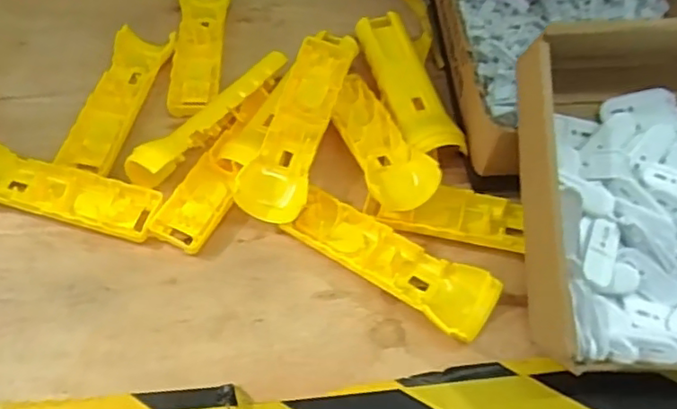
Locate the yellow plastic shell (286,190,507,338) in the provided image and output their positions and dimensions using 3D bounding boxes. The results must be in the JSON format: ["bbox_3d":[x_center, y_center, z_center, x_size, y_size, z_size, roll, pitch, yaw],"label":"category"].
[{"bbox_3d":[0.035,0.039,0.441,0.153,0.024,0.048,32,60,19],"label":"yellow plastic shell"}]

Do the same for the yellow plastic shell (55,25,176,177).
[{"bbox_3d":[-0.187,-0.089,0.531,0.045,0.026,0.147,11,55,6],"label":"yellow plastic shell"}]

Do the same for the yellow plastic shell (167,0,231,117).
[{"bbox_3d":[-0.127,-0.143,0.571,0.047,0.021,0.152,-1,55,-2],"label":"yellow plastic shell"}]

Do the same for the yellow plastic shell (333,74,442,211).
[{"bbox_3d":[0.030,-0.058,0.480,0.051,0.024,0.142,-12,56,-10],"label":"yellow plastic shell"}]

